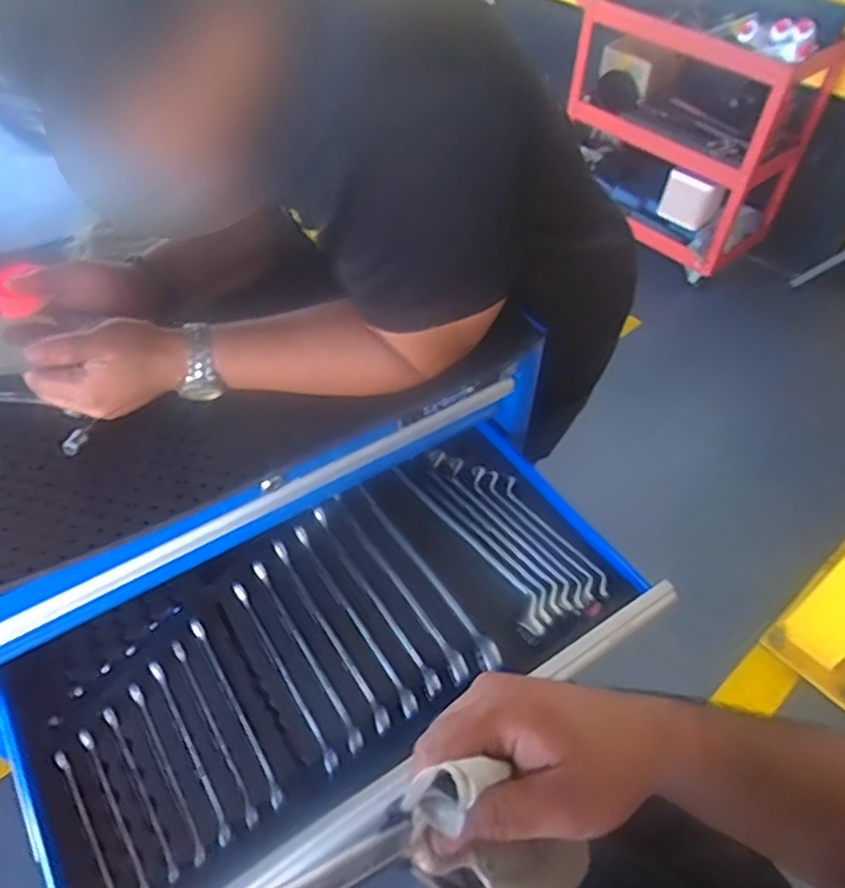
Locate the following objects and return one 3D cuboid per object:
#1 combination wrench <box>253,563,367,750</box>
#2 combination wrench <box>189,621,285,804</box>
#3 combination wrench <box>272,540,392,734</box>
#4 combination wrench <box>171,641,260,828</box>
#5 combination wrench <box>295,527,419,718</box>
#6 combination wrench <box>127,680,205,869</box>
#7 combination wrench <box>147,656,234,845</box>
[{"bbox_3d":[-0.116,0.202,0.672,0.014,0.008,0.223,-26,55,-21],"label":"combination wrench"},{"bbox_3d":[-0.175,0.243,0.635,0.012,0.009,0.195,-26,55,-21],"label":"combination wrench"},{"bbox_3d":[-0.094,0.185,0.684,0.017,0.007,0.231,-26,55,-21],"label":"combination wrench"},{"bbox_3d":[-0.192,0.259,0.623,0.010,0.006,0.186,-26,55,-21],"label":"combination wrench"},{"bbox_3d":[-0.072,0.173,0.695,0.018,0.010,0.237,-26,55,-21],"label":"combination wrench"},{"bbox_3d":[-0.226,0.285,0.600,0.011,0.007,0.169,-26,55,-21],"label":"combination wrench"},{"bbox_3d":[-0.211,0.271,0.613,0.013,0.007,0.179,-26,55,-21],"label":"combination wrench"}]

